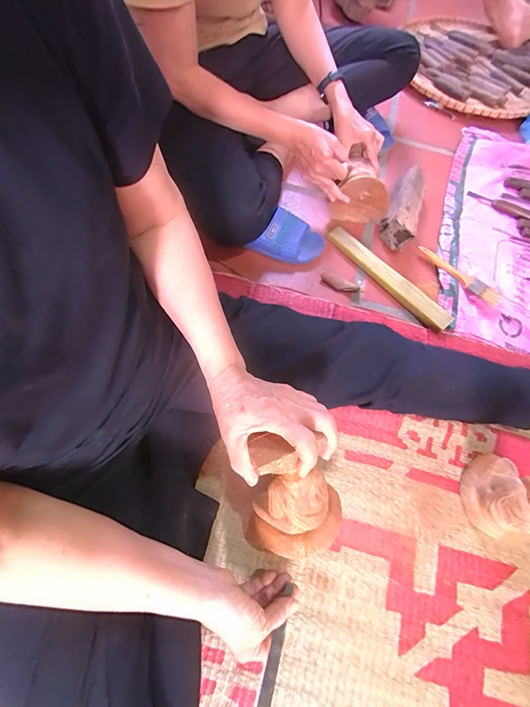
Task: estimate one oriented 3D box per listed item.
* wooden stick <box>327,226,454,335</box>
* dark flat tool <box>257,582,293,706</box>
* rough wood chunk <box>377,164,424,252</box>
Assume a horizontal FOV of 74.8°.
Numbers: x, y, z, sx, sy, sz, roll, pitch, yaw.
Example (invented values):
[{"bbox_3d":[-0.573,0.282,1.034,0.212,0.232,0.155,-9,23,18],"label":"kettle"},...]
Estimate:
[{"bbox_3d":[0.233,-0.149,0.664,0.041,0.021,0.283,-37,71,-18],"label":"wooden stick"},{"bbox_3d":[0.007,0.338,0.368,0.014,0.006,0.158,18,51,6],"label":"dark flat tool"},{"bbox_3d":[0.285,-0.300,0.712,0.063,0.064,0.193,20,65,7],"label":"rough wood chunk"}]

